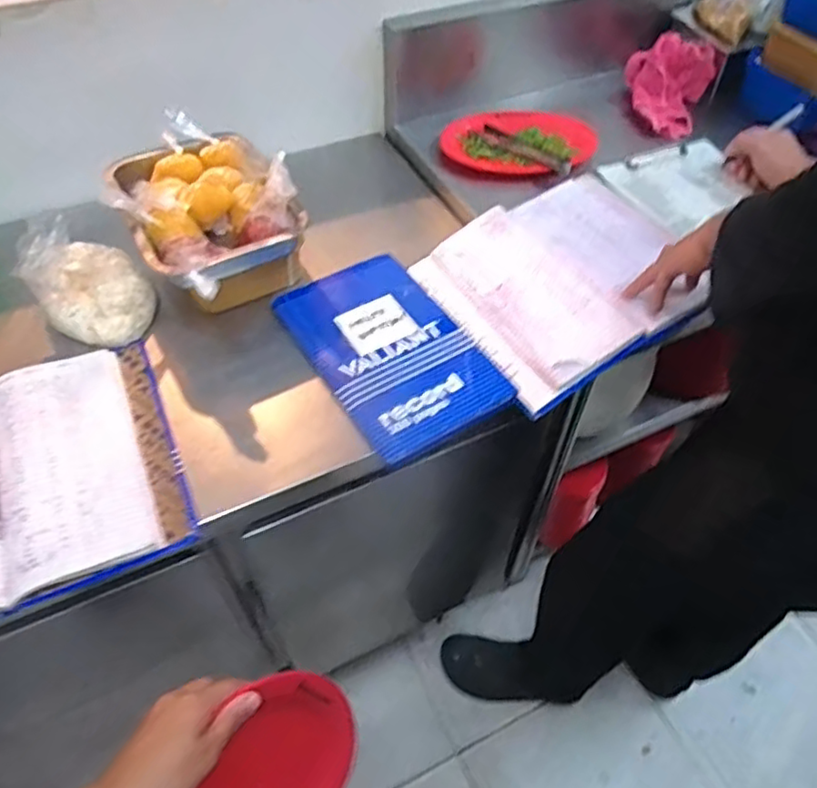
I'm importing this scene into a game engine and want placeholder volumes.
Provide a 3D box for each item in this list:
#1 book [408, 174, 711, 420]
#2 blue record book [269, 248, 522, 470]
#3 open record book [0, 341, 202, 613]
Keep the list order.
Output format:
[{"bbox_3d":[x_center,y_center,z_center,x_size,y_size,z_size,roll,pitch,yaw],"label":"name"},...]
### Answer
[{"bbox_3d":[0.213,-0.157,0.834,0.328,0.038,0.286,-25,56,-19],"label":"book"},{"bbox_3d":[-0.024,-0.058,0.781,0.179,0.023,0.282,-27,57,-20],"label":"blue record book"},{"bbox_3d":[-0.425,0.096,0.658,0.352,0.042,0.282,-22,56,-17],"label":"open record book"}]

